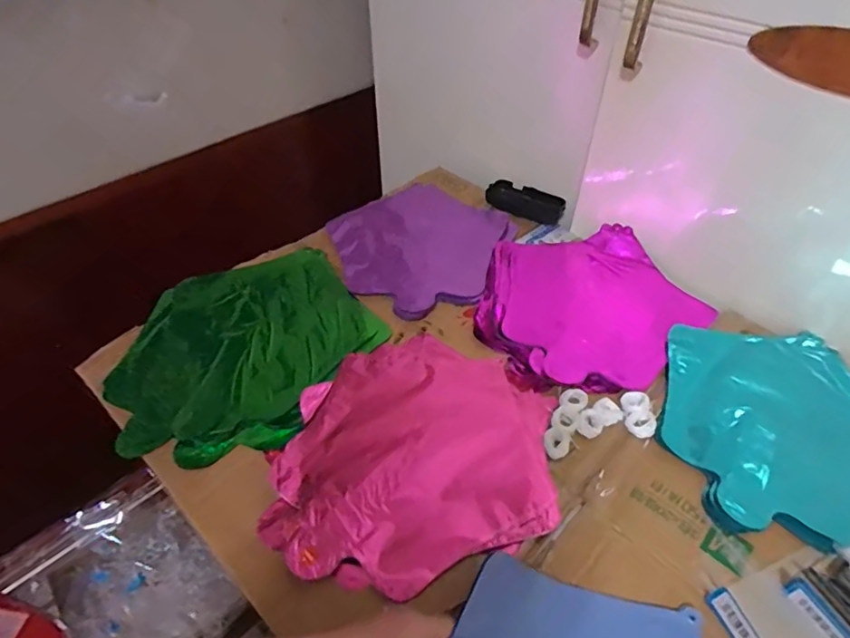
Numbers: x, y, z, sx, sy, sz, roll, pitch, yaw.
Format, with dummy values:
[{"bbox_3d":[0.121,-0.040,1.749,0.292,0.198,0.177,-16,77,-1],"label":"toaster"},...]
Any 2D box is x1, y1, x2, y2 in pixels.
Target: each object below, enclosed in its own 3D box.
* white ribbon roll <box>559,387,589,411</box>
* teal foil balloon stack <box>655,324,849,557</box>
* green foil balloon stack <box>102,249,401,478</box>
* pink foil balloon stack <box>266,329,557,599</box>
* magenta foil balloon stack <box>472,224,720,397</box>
[{"bbox_3d":[0.145,0.078,0.519,0.025,0.005,0.025,0,47,0],"label":"white ribbon roll"},{"bbox_3d":[0.336,0.097,0.499,0.219,0.018,0.223,6,47,5],"label":"teal foil balloon stack"},{"bbox_3d":[-0.195,0.026,0.572,0.240,0.024,0.276,25,52,21],"label":"green foil balloon stack"},{"bbox_3d":[-0.006,0.113,0.484,0.233,0.009,0.239,3,47,2],"label":"pink foil balloon stack"},{"bbox_3d":[0.174,-0.018,0.612,0.238,0.027,0.235,-18,50,-17],"label":"magenta foil balloon stack"}]

